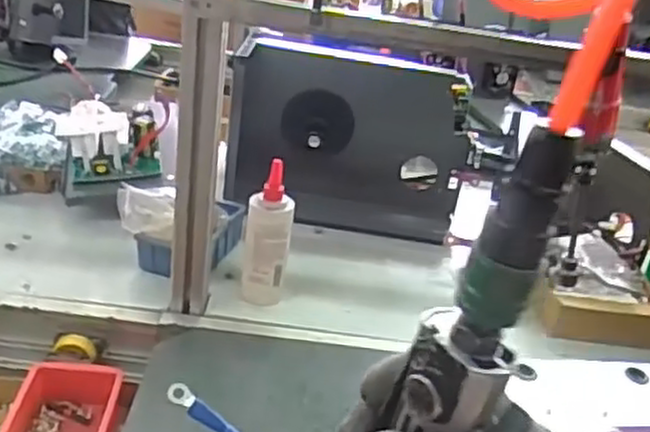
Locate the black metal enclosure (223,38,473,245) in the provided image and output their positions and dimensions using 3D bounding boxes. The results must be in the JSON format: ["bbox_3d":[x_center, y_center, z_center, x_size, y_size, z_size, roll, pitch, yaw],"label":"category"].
[{"bbox_3d":[0.034,-0.106,1.084,0.351,0.260,0.070,3,10,-16],"label":"black metal enclosure"}]

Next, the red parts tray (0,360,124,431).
[{"bbox_3d":[-0.266,0.216,0.754,0.110,0.051,0.155,6,28,-5],"label":"red parts tray"}]

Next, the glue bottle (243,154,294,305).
[{"bbox_3d":[-0.068,0.030,0.877,0.055,0.168,0.044,5,29,-3],"label":"glue bottle"}]

